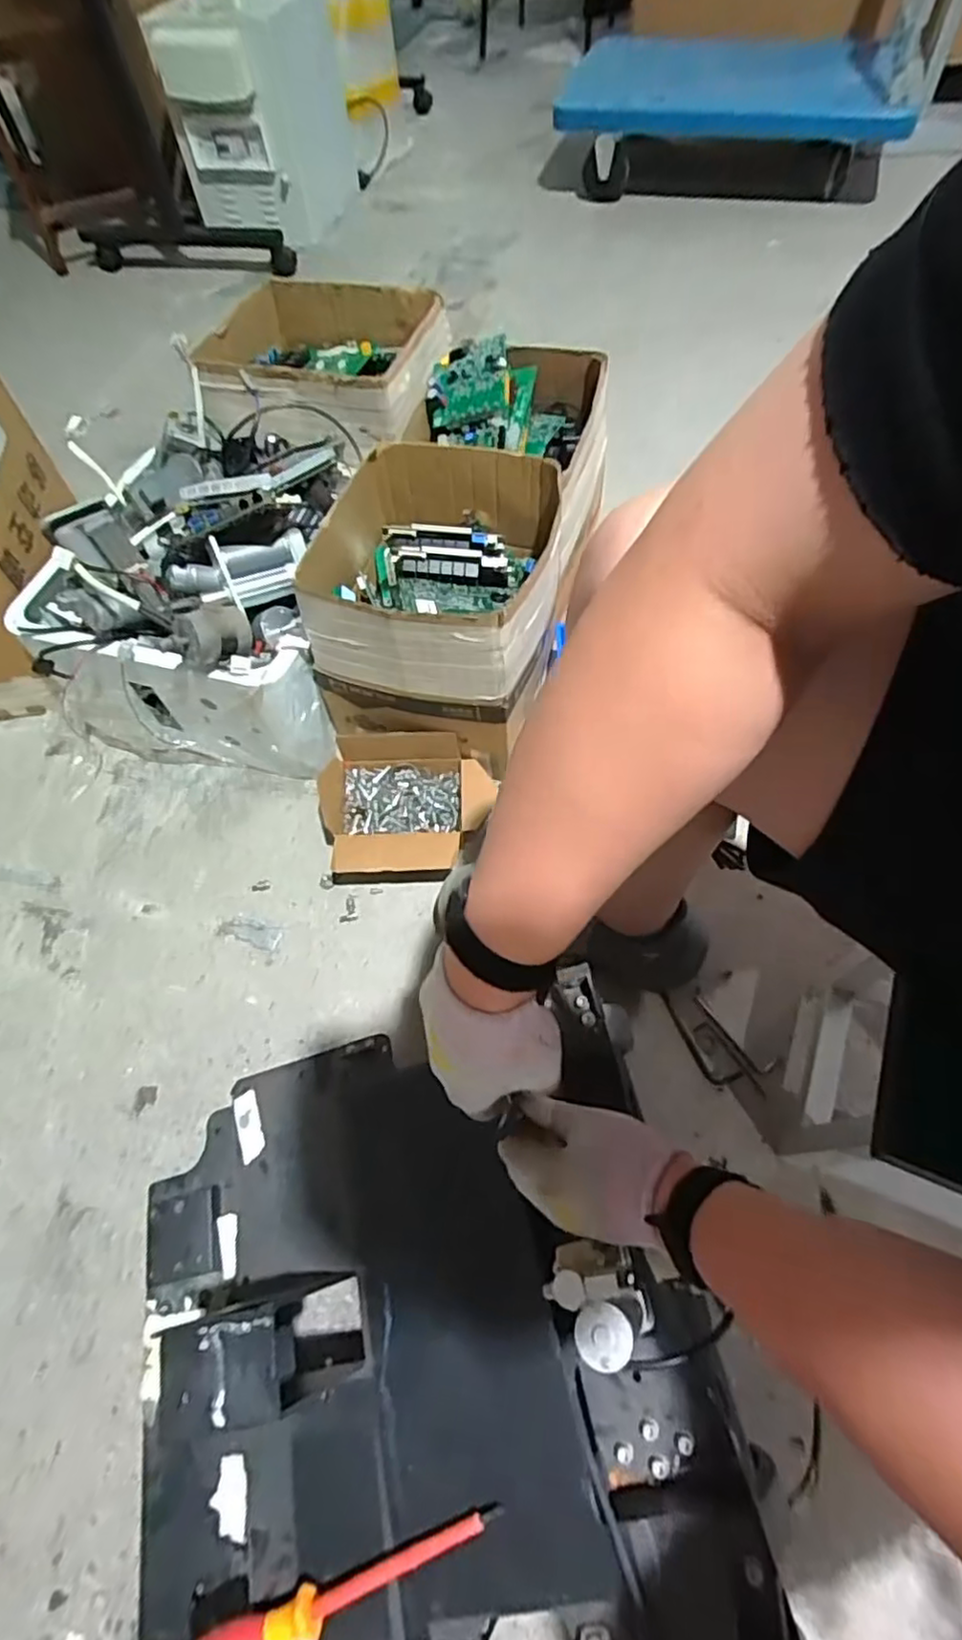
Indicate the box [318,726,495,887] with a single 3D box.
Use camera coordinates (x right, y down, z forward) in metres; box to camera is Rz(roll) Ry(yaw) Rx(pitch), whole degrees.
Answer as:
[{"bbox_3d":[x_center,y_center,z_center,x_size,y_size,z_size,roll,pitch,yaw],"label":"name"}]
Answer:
[{"bbox_3d":[-0.099,-0.013,0.853,0.228,0.092,0.180,-3,61,2],"label":"box"}]

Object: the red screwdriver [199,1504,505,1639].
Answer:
[{"bbox_3d":[-0.107,0.554,0.469,0.275,0.027,0.030,-30,65,2],"label":"red screwdriver"}]

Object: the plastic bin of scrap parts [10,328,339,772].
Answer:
[{"bbox_3d":[-0.378,-0.322,0.915,0.385,0.309,0.384,7,62,8],"label":"plastic bin of scrap parts"}]

